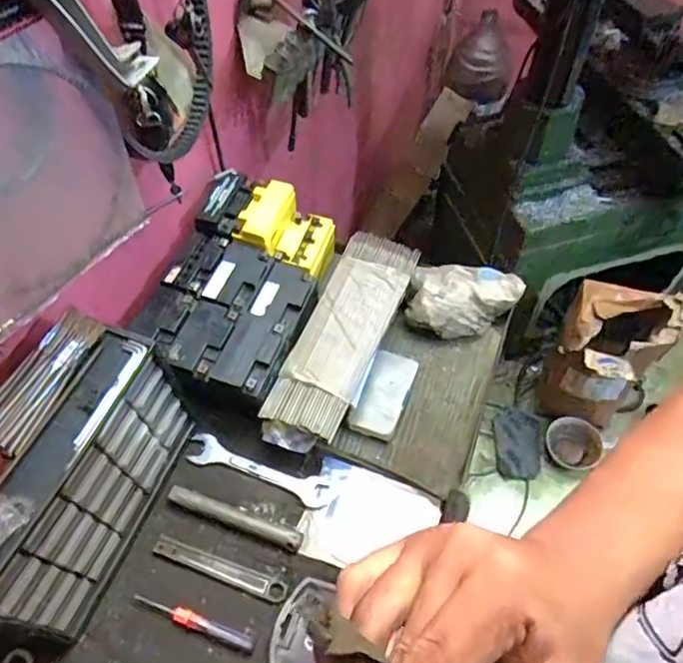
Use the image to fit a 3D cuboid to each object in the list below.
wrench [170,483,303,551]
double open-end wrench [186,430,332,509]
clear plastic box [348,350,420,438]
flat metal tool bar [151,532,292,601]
[{"bbox_3d":[-0.134,0.231,0.706,0.179,0.018,0.023,17,58,14],"label":"wrench"},{"bbox_3d":[-0.110,0.187,0.758,0.200,0.012,0.040,16,58,13],"label":"double open-end wrench"},{"bbox_3d":[0.062,0.086,0.800,0.066,0.017,0.131,29,64,-4],"label":"clear plastic box"},{"bbox_3d":[-0.149,0.288,0.688,0.172,0.004,0.024,16,58,13],"label":"flat metal tool bar"}]

